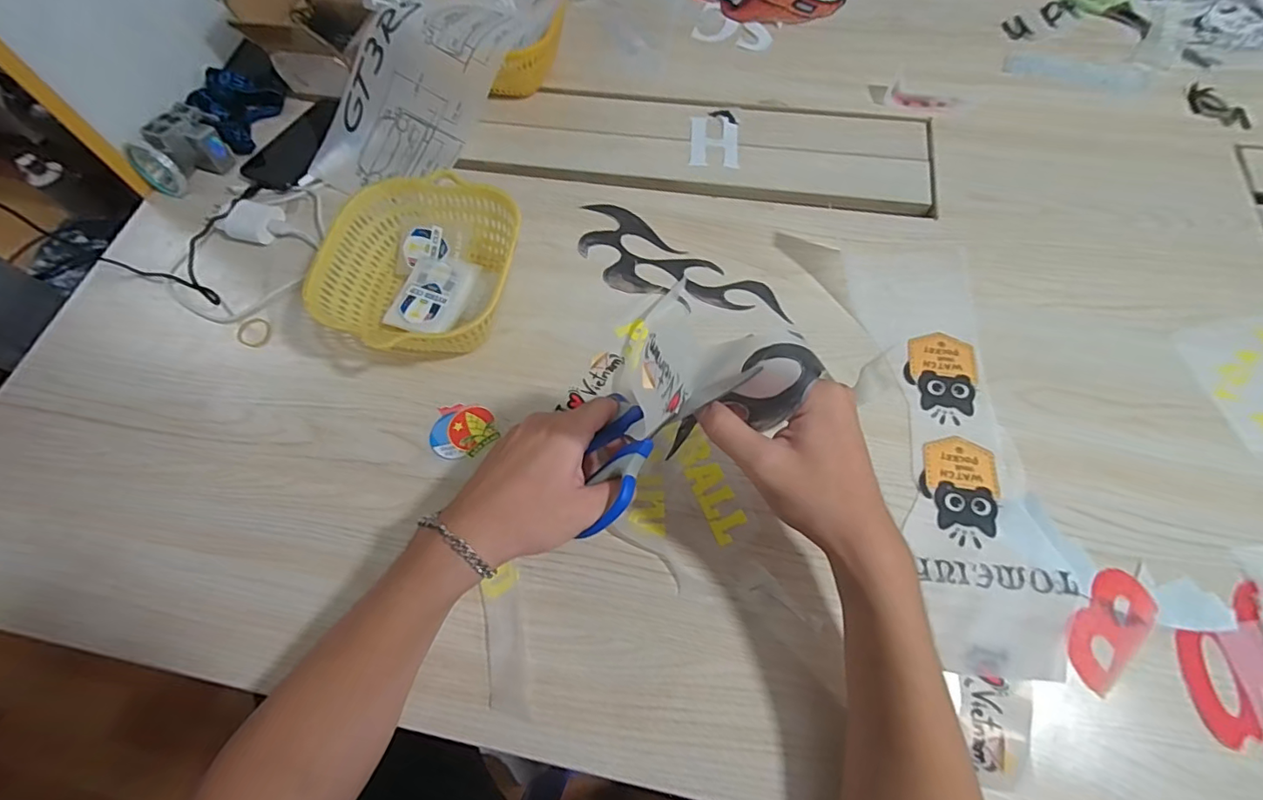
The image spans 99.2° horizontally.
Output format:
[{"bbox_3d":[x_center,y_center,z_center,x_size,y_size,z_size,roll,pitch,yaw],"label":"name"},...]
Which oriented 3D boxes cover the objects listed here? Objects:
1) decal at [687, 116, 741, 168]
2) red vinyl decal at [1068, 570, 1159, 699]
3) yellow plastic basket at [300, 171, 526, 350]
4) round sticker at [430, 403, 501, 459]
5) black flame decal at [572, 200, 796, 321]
[{"bbox_3d":[0.092,-0.285,0.592,0.052,0.004,0.075,6,64,4],"label":"decal"},{"bbox_3d":[0.326,0.156,0.366,0.041,0.004,0.086,41,71,19],"label":"red vinyl decal"},{"bbox_3d":[-0.179,-0.114,0.475,0.153,0.067,0.164,14,65,8],"label":"yellow plastic basket"},{"bbox_3d":[-0.139,0.025,0.449,0.054,0.004,0.046,-5,66,1],"label":"round sticker"},{"bbox_3d":[0.034,-0.122,0.516,0.217,0.005,0.080,35,69,18],"label":"black flame decal"}]

